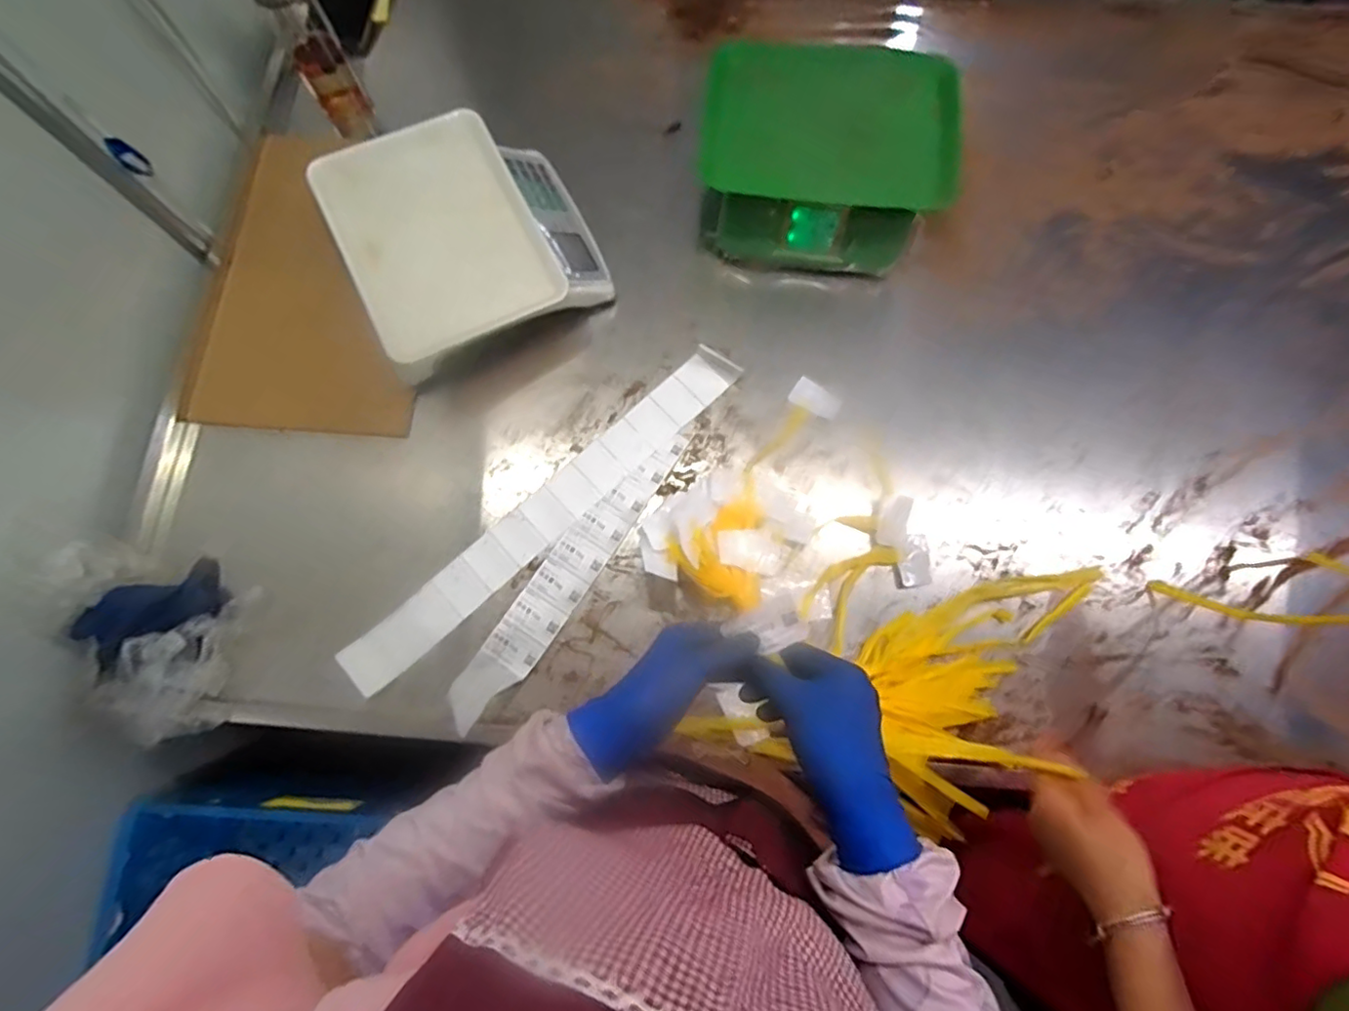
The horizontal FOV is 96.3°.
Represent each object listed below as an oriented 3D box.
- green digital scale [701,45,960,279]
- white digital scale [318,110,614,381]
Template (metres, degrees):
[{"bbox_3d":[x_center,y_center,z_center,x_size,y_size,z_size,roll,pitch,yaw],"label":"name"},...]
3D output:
[{"bbox_3d":[0.180,-0.422,0.741,0.291,0.126,0.226,9,76,4],"label":"green digital scale"},{"bbox_3d":[-0.244,-0.318,0.731,0.275,0.100,0.287,-24,77,-6],"label":"white digital scale"}]

